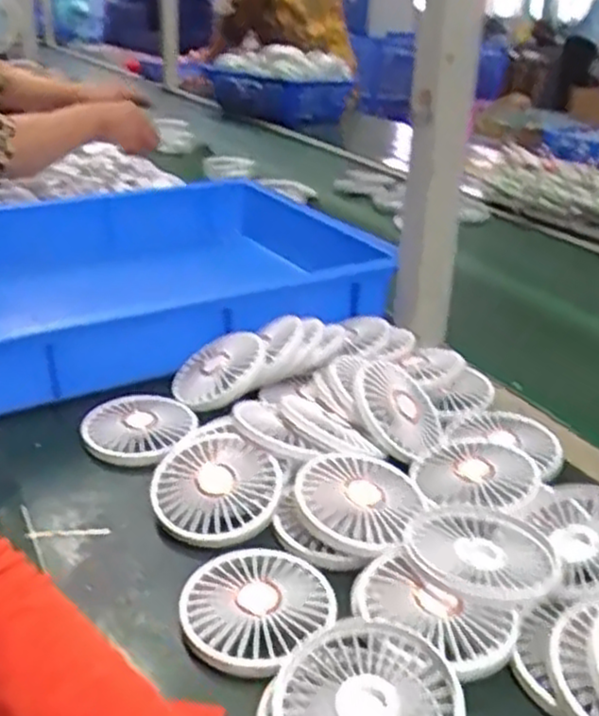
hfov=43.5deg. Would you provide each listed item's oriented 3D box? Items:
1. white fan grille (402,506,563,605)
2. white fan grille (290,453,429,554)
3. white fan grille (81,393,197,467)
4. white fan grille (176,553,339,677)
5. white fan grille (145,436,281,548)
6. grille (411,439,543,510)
[{"bbox_3d":[0.108,0.116,0.445,0.086,0.011,0.086,3,26,-2],"label":"white fan grille"},{"bbox_3d":[0.039,0.087,0.482,0.083,0.012,0.080,0,26,-6],"label":"white fan grille"},{"bbox_3d":[-0.128,0.055,0.591,0.083,0.021,0.083,3,26,-1],"label":"white fan grille"},{"bbox_3d":[-0.024,0.142,0.430,0.085,0.014,0.082,3,26,-1],"label":"white fan grille"},{"bbox_3d":[-0.058,0.087,0.509,0.088,0.009,0.083,-2,45,2],"label":"white fan grille"},{"bbox_3d":[0.123,0.079,0.529,0.096,0.010,0.096,3,26,-1],"label":"grille"}]

